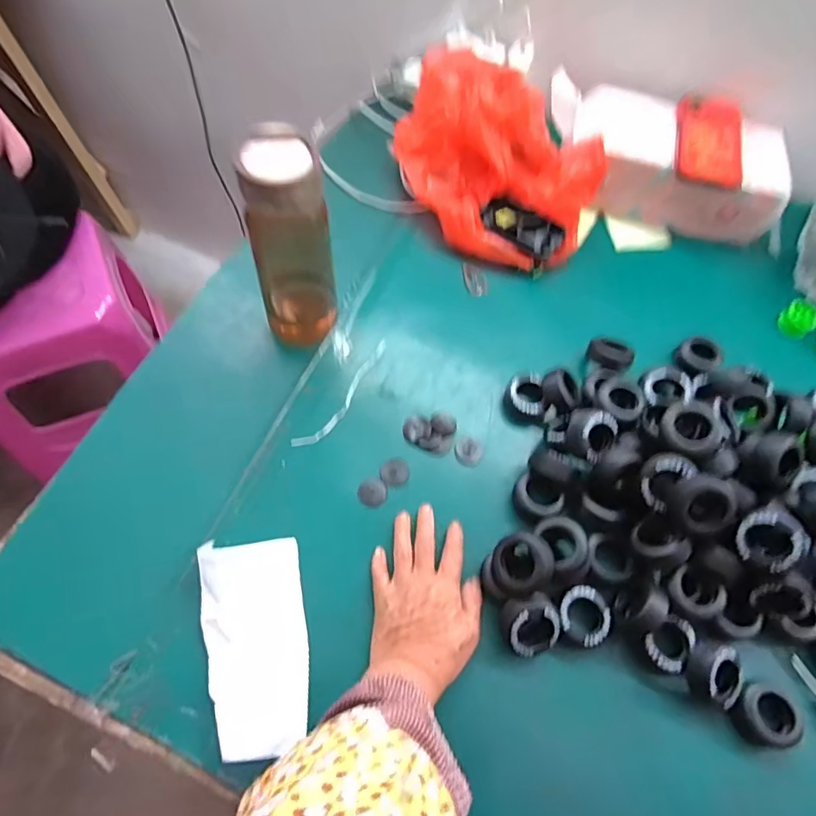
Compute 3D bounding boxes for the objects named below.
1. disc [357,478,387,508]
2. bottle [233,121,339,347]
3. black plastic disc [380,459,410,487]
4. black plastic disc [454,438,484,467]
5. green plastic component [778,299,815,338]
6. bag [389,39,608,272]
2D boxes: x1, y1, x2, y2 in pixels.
[{"bbox_3d":[-0.034,0.082,0.500,0.027,0.005,0.027,1,61,-2],"label":"disc"},{"bbox_3d":[-0.110,-0.145,0.494,0.072,0.220,0.060,-16,63,-11],"label":"bottle"},{"bbox_3d":[-0.012,0.063,0.511,0.026,0.004,0.027,1,61,-2],"label":"black plastic disc"},{"bbox_3d":[0.063,0.045,0.530,0.029,0.004,0.030,1,61,-2],"label":"black plastic disc"},{"bbox_3d":[0.481,-0.109,0.637,0.038,0.035,0.025,41,67,18],"label":"green plastic component"},{"bbox_3d":[0.109,-0.318,0.652,0.199,0.113,0.285,-25,66,-16],"label":"bag"}]

